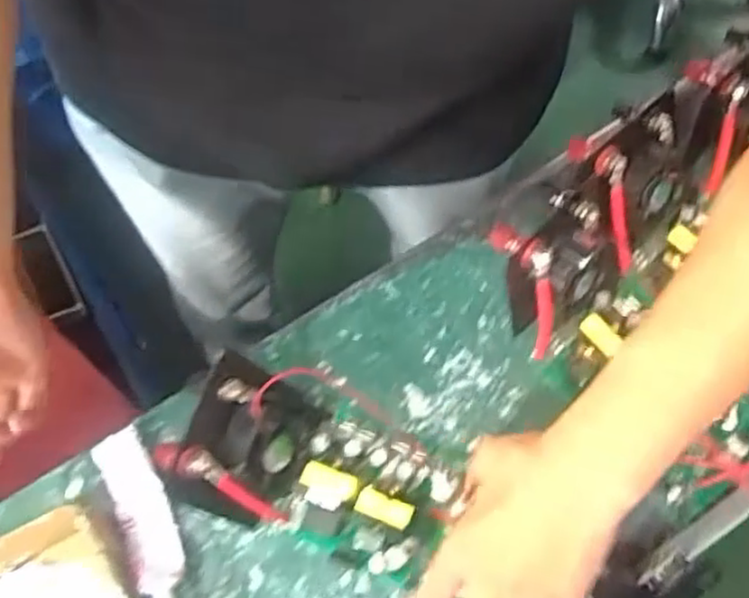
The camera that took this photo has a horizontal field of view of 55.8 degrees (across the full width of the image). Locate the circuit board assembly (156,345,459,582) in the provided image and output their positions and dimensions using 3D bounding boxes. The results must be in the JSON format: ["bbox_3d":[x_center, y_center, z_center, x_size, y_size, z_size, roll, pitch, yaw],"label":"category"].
[{"bbox_3d":[-0.037,0.105,0.463,0.167,0.085,0.113,18,72,8],"label":"circuit board assembly"}]

